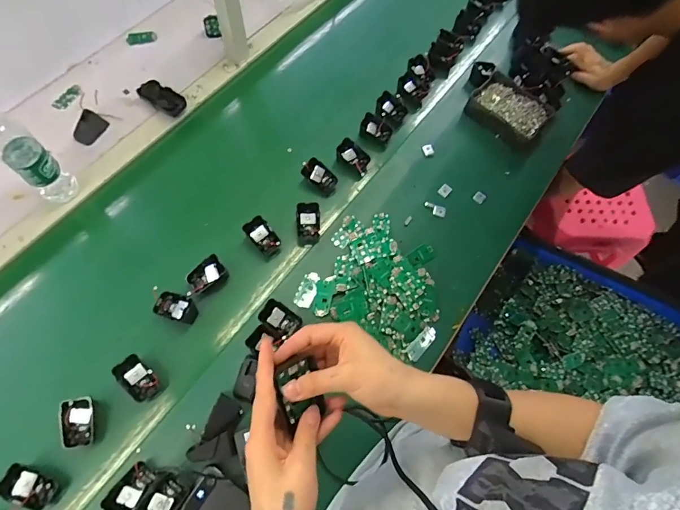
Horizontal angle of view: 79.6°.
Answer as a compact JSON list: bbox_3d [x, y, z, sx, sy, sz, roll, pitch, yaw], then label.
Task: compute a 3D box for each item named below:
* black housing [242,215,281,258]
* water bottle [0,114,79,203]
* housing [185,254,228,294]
[{"bbox_3d":[-0.139,-0.031,0.750,0.051,0.044,0.069,-40,74,-19],"label":"black housing"},{"bbox_3d":[-0.521,-0.167,0.675,0.069,0.225,0.061,39,69,13],"label":"water bottle"},{"bbox_3d":[-0.231,0.037,0.714,0.063,0.037,0.059,-37,73,-18],"label":"housing"}]

